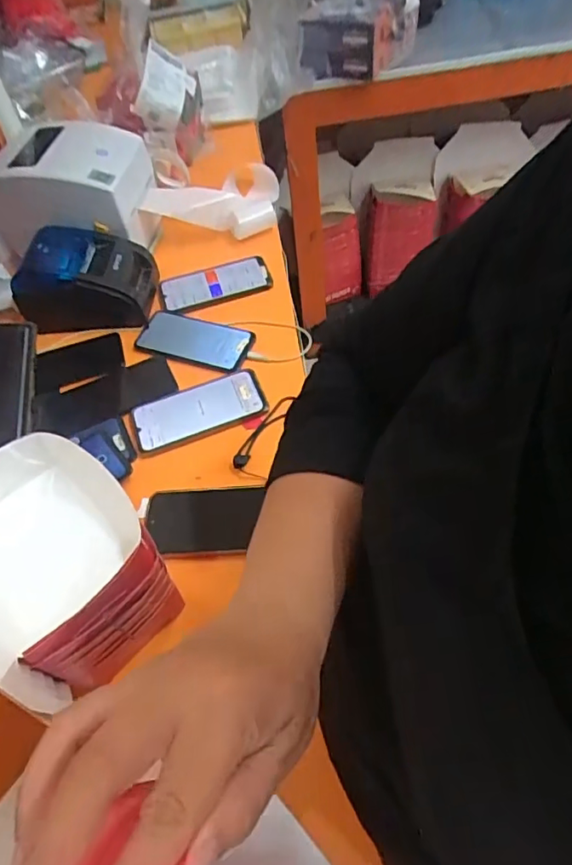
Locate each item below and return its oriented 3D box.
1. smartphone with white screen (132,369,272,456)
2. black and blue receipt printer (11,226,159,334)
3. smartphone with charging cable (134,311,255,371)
[{"bbox_3d":[-0.115,-0.033,0.703,0.171,0.011,0.084,-19,55,-7],"label":"smartphone with white screen"},{"bbox_3d":[-0.294,-0.235,0.801,0.177,0.104,0.138,-5,54,3],"label":"black and blue receipt printer"},{"bbox_3d":[-0.131,-0.136,0.781,0.167,0.006,0.071,14,57,16],"label":"smartphone with charging cable"}]

